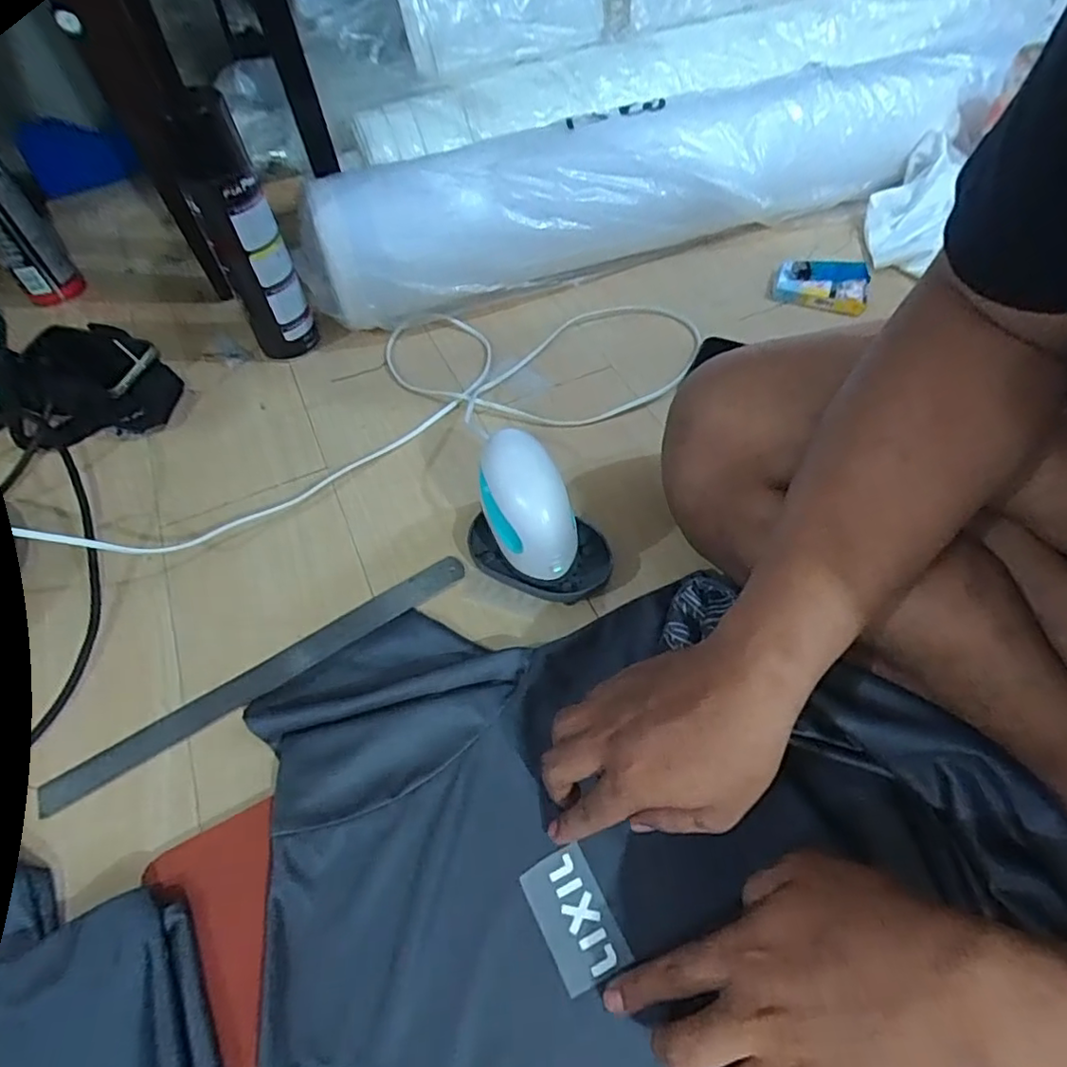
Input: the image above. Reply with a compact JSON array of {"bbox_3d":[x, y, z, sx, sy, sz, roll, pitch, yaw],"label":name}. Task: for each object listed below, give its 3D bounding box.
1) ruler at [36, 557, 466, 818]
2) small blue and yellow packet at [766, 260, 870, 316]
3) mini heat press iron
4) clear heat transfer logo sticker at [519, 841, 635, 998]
[{"bbox_3d":[-0.195,0.102,0.454,0.318,0.004,0.027,-30,58,-17],"label":"ruler"},{"bbox_3d":[0.318,-0.277,0.681,0.101,0.025,0.066,16,57,14],"label":"small blue and yellow packet"},{"bbox_3d":[0.003,-0.011,0.446,0.110,0.114,0.080,9,56,9],"label":"mini heat press iron"},{"bbox_3d":[0.024,0.219,0.350,0.040,0.004,0.066,-24,57,-13],"label":"clear heat transfer logo sticker"}]

